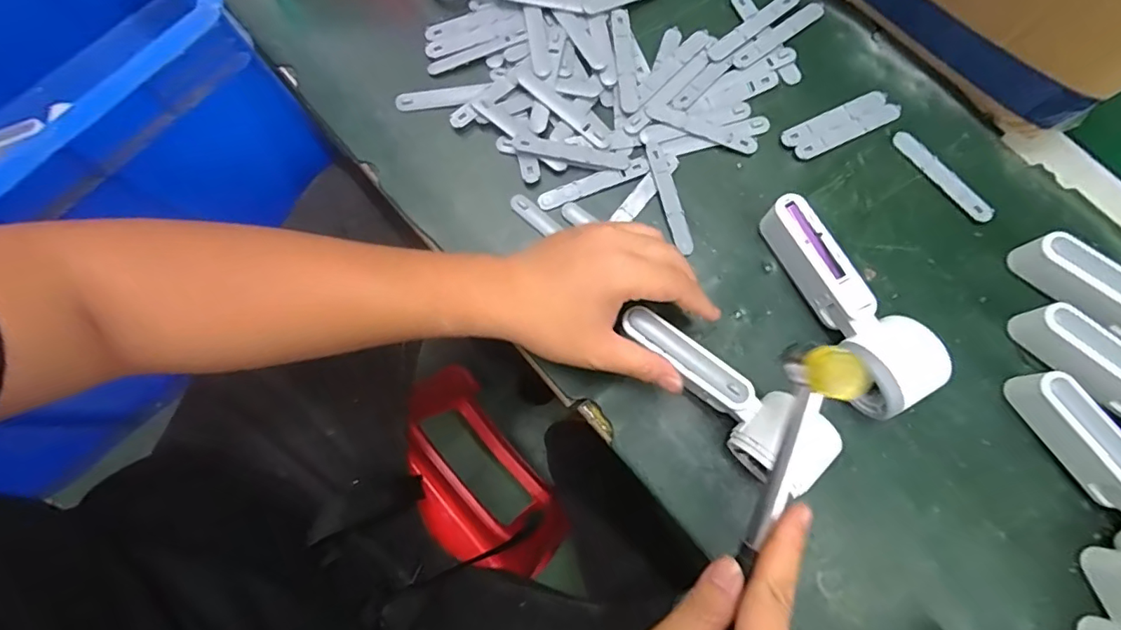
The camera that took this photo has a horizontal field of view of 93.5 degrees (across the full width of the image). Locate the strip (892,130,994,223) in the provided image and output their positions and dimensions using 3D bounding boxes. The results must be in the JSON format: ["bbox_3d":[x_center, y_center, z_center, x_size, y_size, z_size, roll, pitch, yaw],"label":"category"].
[{"bbox_3d":[0.304,-0.111,0.420,0.016,0.005,0.094,-39,82,-6],"label":"strip"}]

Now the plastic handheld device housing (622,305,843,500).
[{"bbox_3d":[0.114,0.053,0.374,0.164,0.037,0.053,41,82,7],"label":"plastic handheld device housing"}]

